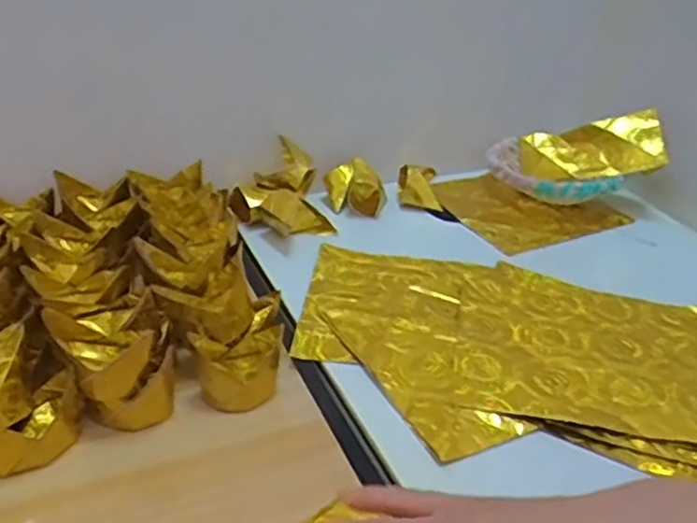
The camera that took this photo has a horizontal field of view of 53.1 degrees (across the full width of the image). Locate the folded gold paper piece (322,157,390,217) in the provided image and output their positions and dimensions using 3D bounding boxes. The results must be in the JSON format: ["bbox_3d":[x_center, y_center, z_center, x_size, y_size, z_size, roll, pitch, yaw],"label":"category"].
[{"bbox_3d":[0.007,-0.070,0.625,0.051,0.039,0.049,-6,33,-12],"label":"folded gold paper piece"}]

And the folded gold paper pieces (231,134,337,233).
[{"bbox_3d":[-0.051,-0.057,0.581,0.075,0.052,0.076,-25,41,-35],"label":"folded gold paper pieces"}]

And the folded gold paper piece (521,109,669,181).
[{"bbox_3d":[0.221,-0.103,0.643,0.126,0.052,0.046,-3,26,32],"label":"folded gold paper piece"}]

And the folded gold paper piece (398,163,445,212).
[{"bbox_3d":[0.066,-0.070,0.639,0.035,0.036,0.049,-2,32,-5],"label":"folded gold paper piece"}]

